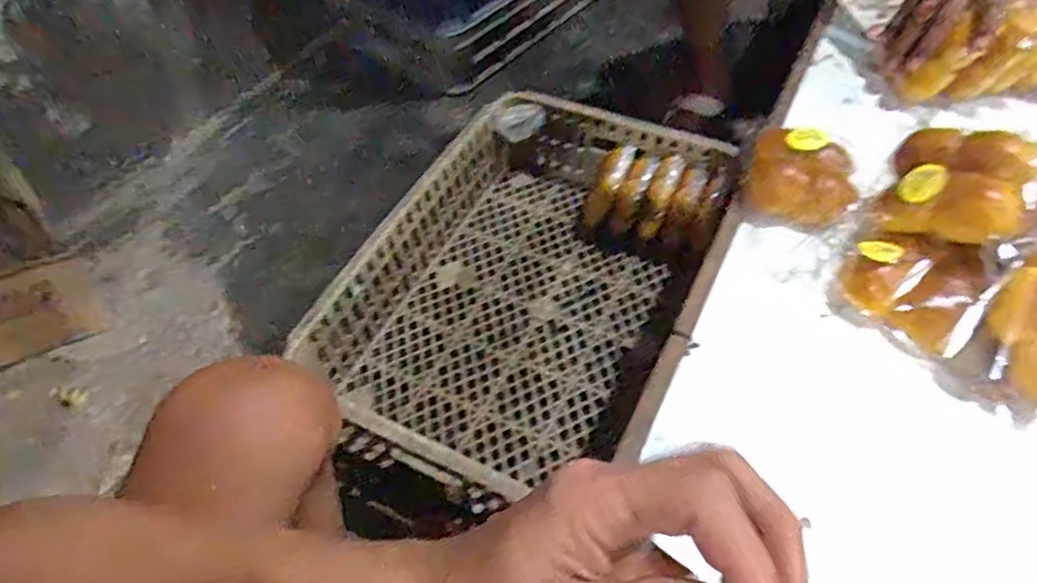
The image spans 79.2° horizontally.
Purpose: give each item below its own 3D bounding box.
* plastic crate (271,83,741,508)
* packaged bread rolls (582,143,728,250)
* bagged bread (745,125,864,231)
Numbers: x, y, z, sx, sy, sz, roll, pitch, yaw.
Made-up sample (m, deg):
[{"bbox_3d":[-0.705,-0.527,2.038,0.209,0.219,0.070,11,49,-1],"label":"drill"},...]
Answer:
[{"bbox_3d":[0.001,-0.031,0.853,0.333,0.153,0.590,27,58,23],"label":"plastic crate"},{"bbox_3d":[0.192,-0.126,0.920,0.179,0.104,0.090,16,55,16],"label":"packaged bread rolls"},{"bbox_3d":[0.271,-0.104,0.599,0.099,0.046,0.082,16,56,15],"label":"bagged bread"}]

